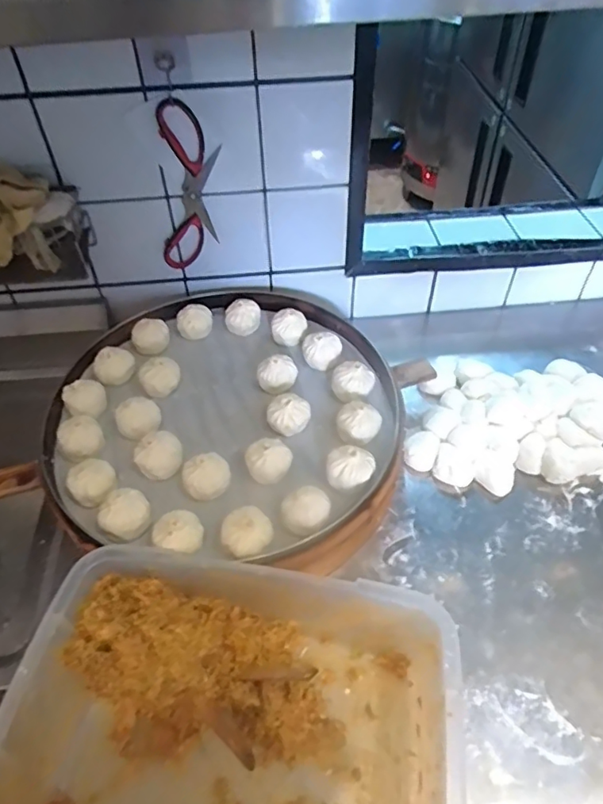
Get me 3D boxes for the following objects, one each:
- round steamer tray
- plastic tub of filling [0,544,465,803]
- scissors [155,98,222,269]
[{"bbox_3d":[-0.109,0.007,0.788,0.487,0.072,0.495,1,48,2],"label":"round steamer tray"},{"bbox_3d":[-0.073,0.317,0.526,0.408,0.144,0.266,9,49,9],"label":"plastic tub of filling"},{"bbox_3d":[-0.172,-0.321,0.825,0.085,0.266,0.012,-2,51,-12],"label":"scissors"}]

